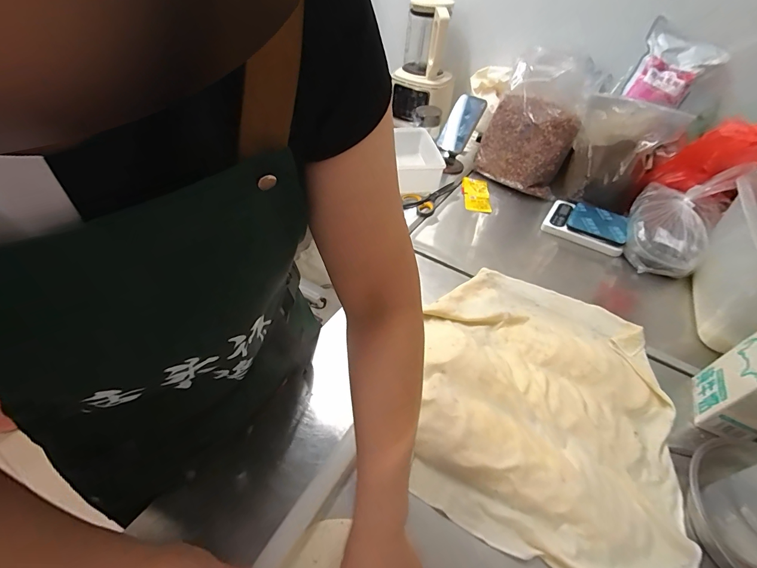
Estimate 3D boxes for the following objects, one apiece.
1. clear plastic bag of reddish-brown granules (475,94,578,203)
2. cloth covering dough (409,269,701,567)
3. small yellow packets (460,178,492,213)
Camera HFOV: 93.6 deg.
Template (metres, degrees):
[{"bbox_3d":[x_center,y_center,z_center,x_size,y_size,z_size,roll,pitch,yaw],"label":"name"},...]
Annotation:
[{"bbox_3d":[0.377,-0.359,0.929,0.215,0.196,0.096,34,52,26],"label":"clear plastic bag of reddish-brown granules"},{"bbox_3d":[0.237,0.161,0.536,0.378,0.032,0.472,18,46,12],"label":"cloth covering dough"},{"bbox_3d":[0.256,-0.239,0.931,0.070,0.013,0.135,6,45,0],"label":"small yellow packets"}]

